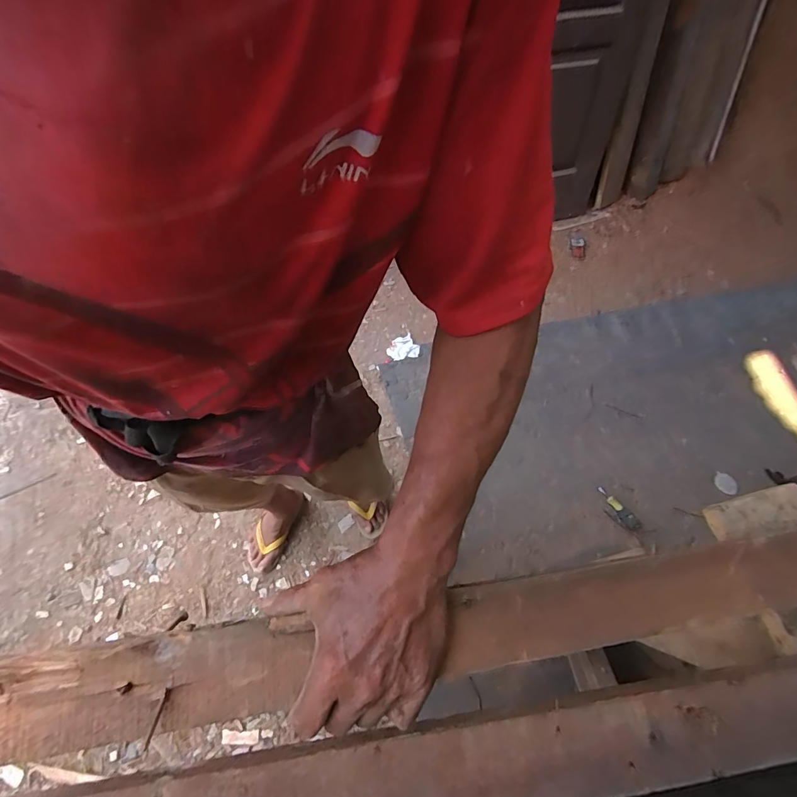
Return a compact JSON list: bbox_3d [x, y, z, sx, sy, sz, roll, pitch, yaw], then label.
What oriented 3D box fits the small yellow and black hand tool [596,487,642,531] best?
[{"bbox_3d":[0.668,0.332,1.241,0.035,0.041,0.147,-29,70,-15],"label":"small yellow and black hand tool"}]

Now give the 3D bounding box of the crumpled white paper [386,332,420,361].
[{"bbox_3d":[0.014,-0.177,1.462,0.108,0.024,0.097,-18,67,-11],"label":"crumpled white paper"}]

